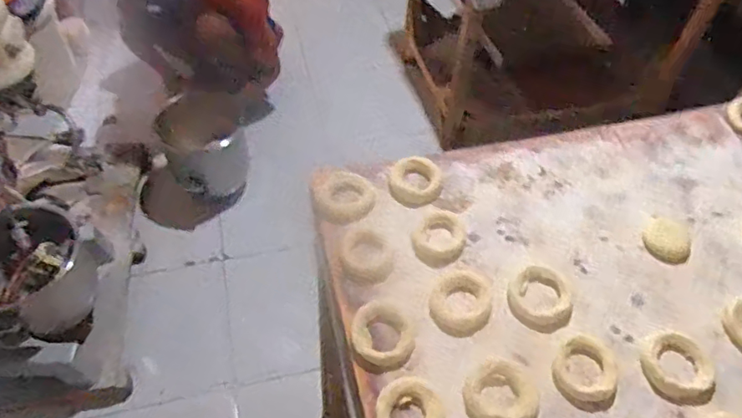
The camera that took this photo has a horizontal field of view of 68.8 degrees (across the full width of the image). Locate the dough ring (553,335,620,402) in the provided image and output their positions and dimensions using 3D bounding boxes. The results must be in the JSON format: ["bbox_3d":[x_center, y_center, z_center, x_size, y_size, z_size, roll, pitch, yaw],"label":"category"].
[{"bbox_3d":[0.198,0.147,0.496,0.053,0.015,0.056,1,53,-1],"label":"dough ring"}]

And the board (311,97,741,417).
[{"bbox_3d":[0.274,0.081,0.569,0.615,0.038,0.429,-10,54,-9],"label":"board"}]

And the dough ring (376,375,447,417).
[{"bbox_3d":[0.035,0.178,0.466,0.059,0.012,0.064,1,53,-1],"label":"dough ring"}]

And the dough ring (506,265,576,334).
[{"bbox_3d":[0.171,0.089,0.544,0.063,0.012,0.065,1,53,-1],"label":"dough ring"}]

